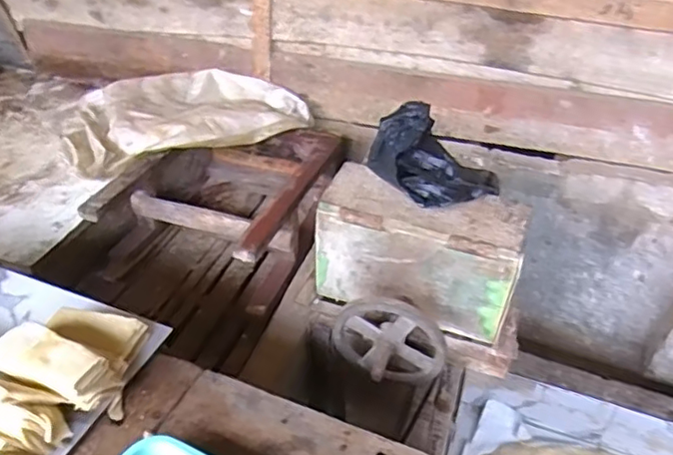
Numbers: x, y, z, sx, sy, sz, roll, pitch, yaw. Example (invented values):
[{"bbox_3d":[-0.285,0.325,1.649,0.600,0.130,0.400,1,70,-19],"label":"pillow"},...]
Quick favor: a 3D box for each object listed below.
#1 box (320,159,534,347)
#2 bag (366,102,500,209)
[{"bbox_3d":[0.148,0.045,1.083,0.348,0.220,0.136,16,43,16],"label":"box"},{"bbox_3d":[0.170,-0.122,1.065,0.218,0.101,0.181,29,48,28],"label":"bag"}]

